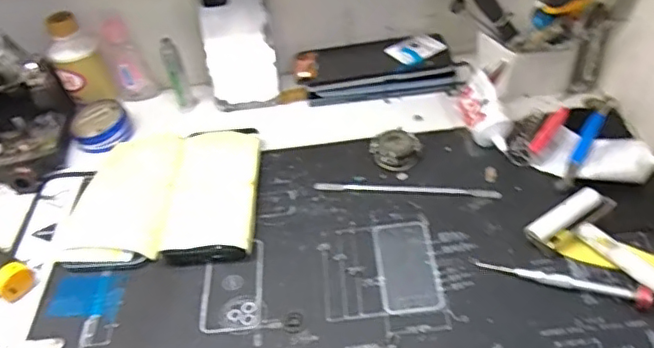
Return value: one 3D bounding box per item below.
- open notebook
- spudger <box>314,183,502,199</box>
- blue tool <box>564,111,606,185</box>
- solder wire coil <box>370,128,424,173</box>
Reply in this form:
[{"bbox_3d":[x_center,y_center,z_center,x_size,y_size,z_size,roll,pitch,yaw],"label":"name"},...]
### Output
[{"bbox_3d":[-0.154,0.015,0.550,0.177,0.026,0.160,-3,44,5],"label":"open notebook"},{"bbox_3d":[0.073,0.014,0.543,0.169,0.004,0.013,3,45,11],"label":"spudger"},{"bbox_3d":[0.238,-0.024,0.539,0.014,0.015,0.101,22,51,27],"label":"blue tool"},{"bbox_3d":[0.066,-0.021,0.564,0.046,0.024,0.038,6,46,14],"label":"solder wire coil"}]

